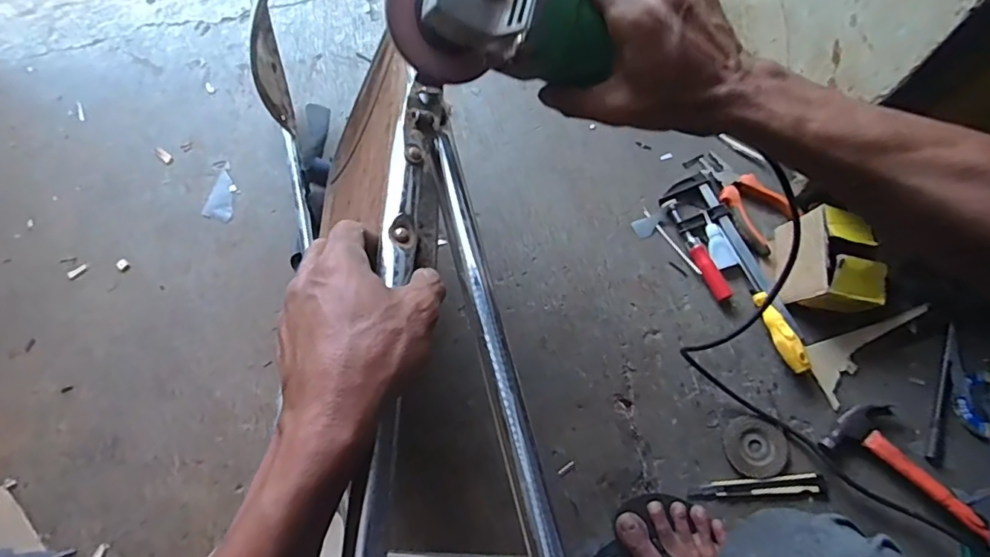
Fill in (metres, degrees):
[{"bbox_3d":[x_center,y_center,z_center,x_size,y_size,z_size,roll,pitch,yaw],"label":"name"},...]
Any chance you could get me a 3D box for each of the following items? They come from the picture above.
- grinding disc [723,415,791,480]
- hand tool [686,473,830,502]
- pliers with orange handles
[{"bbox_3d":[0.326,0.209,0.654,0.079,0.005,0.072,-1,72,2],"label":"grinding disc"},{"bbox_3d":[0.318,0.252,0.637,0.163,0.008,0.029,-1,72,2],"label":"hand tool"},{"bbox_3d":[0.348,-0.115,0.743,0.077,0.022,0.158,-38,75,-10],"label":"pliers with orange handles"}]

